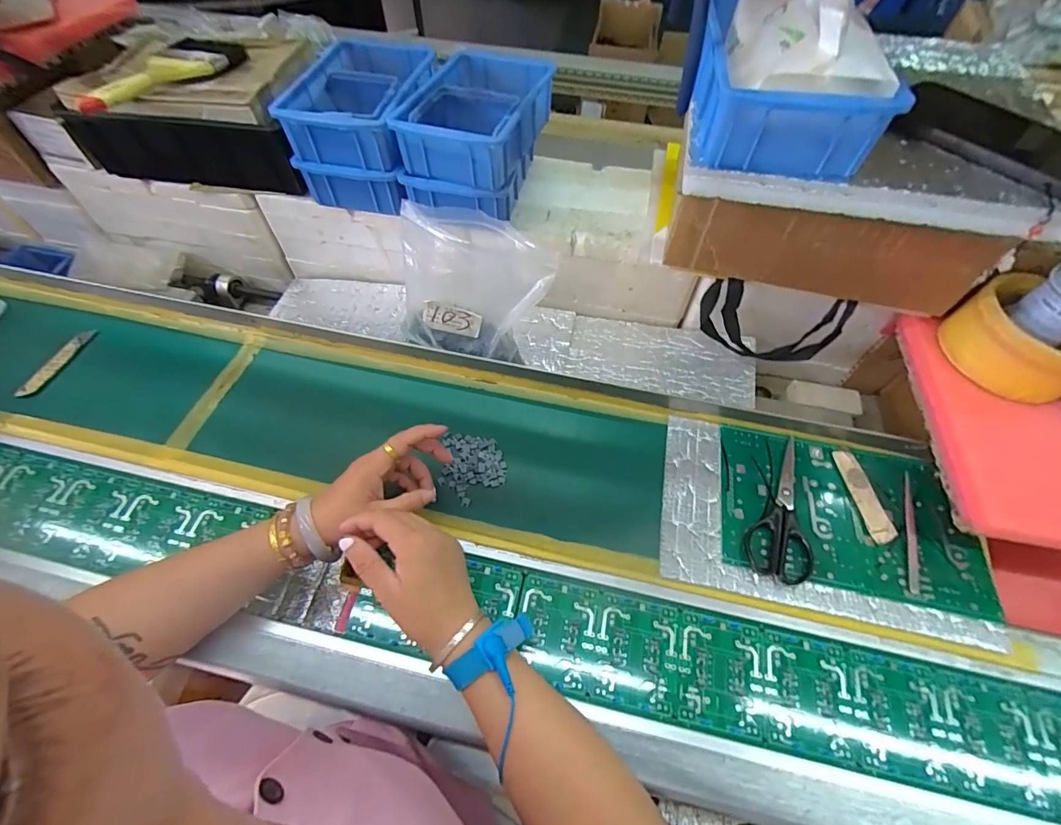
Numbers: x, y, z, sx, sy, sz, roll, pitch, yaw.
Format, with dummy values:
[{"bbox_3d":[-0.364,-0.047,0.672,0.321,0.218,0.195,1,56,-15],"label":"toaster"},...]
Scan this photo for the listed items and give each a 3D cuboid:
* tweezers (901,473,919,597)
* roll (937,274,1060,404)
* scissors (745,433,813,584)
[{"bbox_3d":[0.367,0.114,0.452,0.012,0.011,0.124,18,62,11],"label":"tweezers"},{"bbox_3d":[0.491,-0.071,0.464,0.119,0.064,0.119,0,59,0],"label":"roll"},{"bbox_3d":[0.259,0.094,0.460,0.056,0.018,0.154,28,63,16],"label":"scissors"}]

